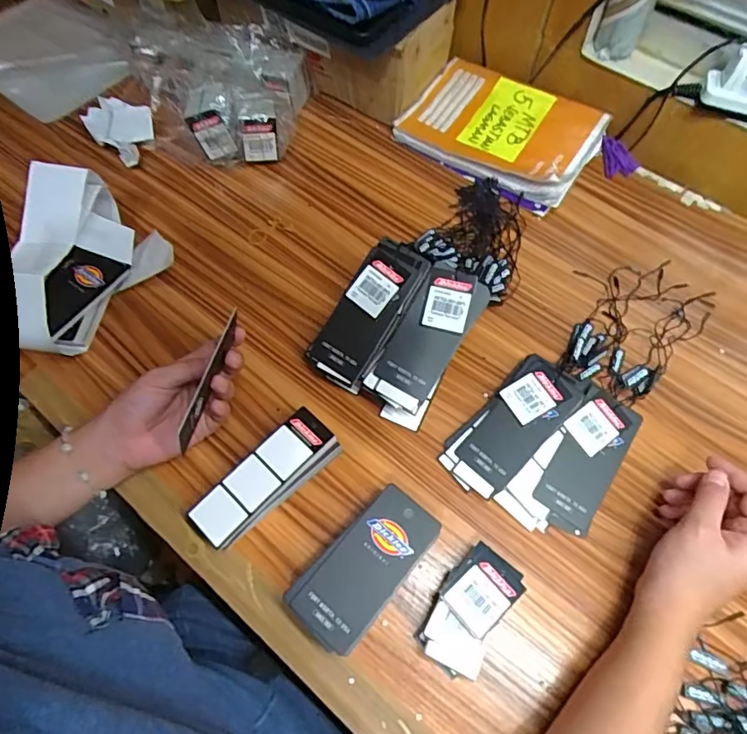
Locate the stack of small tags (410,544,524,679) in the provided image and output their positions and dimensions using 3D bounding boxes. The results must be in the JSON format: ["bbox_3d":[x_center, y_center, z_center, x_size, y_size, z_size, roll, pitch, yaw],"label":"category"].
[{"bbox_3d":[0.068,0.172,0.363,0.047,0.029,0.081,33,69,16],"label":"stack of small tags"}]

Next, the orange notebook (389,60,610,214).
[{"bbox_3d":[0.143,-0.266,0.574,0.200,0.028,0.145,32,69,16],"label":"orange notebook"}]

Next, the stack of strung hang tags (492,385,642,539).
[{"bbox_3d":[0.166,0.081,0.408,0.064,0.024,0.129,41,71,19],"label":"stack of strung hang tags"}]

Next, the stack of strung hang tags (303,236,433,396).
[{"bbox_3d":[-0.004,-0.043,0.438,0.052,0.028,0.131,35,97,17],"label":"stack of strung hang tags"}]

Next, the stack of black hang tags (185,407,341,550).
[{"bbox_3d":[-0.084,0.089,0.402,0.040,0.033,0.118,41,71,19],"label":"stack of black hang tags"}]

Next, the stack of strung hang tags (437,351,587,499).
[{"bbox_3d":[0.115,0.048,0.422,0.058,0.029,0.124,42,71,19],"label":"stack of strung hang tags"}]

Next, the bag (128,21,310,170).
[{"bbox_3d":[-0.171,-0.301,0.559,0.193,0.082,0.153,-6,64,-2],"label":"bag"}]

